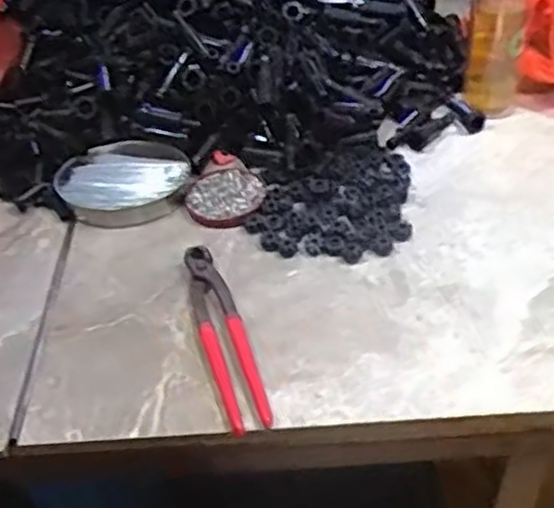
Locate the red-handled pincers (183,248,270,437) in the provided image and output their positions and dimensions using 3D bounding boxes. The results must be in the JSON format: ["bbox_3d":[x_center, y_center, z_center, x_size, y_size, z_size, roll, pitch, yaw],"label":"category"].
[{"bbox_3d":[-0.047,0.064,0.640,0.037,0.018,0.196,-15,44,-9],"label":"red-handled pincers"}]

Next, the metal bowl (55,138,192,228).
[{"bbox_3d":[-0.158,-0.075,0.798,0.131,0.029,0.131,-3,43,3],"label":"metal bowl"}]

